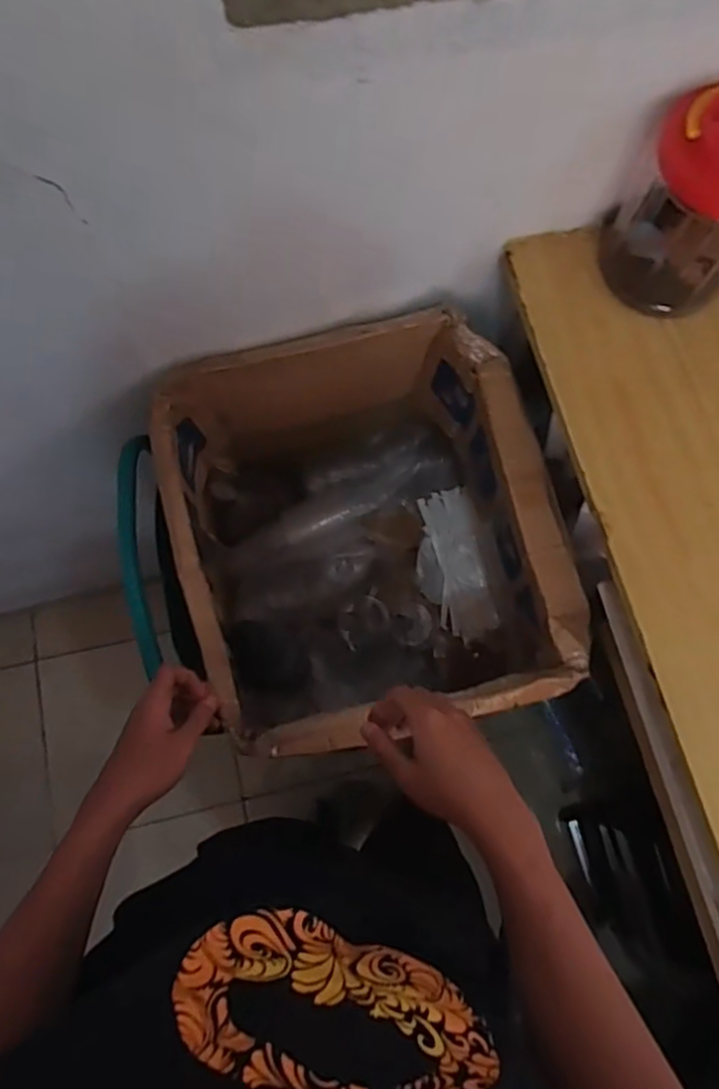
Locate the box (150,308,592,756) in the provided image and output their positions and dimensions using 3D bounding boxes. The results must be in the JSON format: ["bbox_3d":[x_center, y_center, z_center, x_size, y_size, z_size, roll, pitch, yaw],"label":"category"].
[{"bbox_3d":[0.008,0.018,0.908,0.433,0.409,0.475,-19,74,-5],"label":"box"}]

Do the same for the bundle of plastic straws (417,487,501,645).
[{"bbox_3d":[0.160,0.030,1.088,0.083,0.025,0.243,-11,75,-7],"label":"bundle of plastic straws"}]

